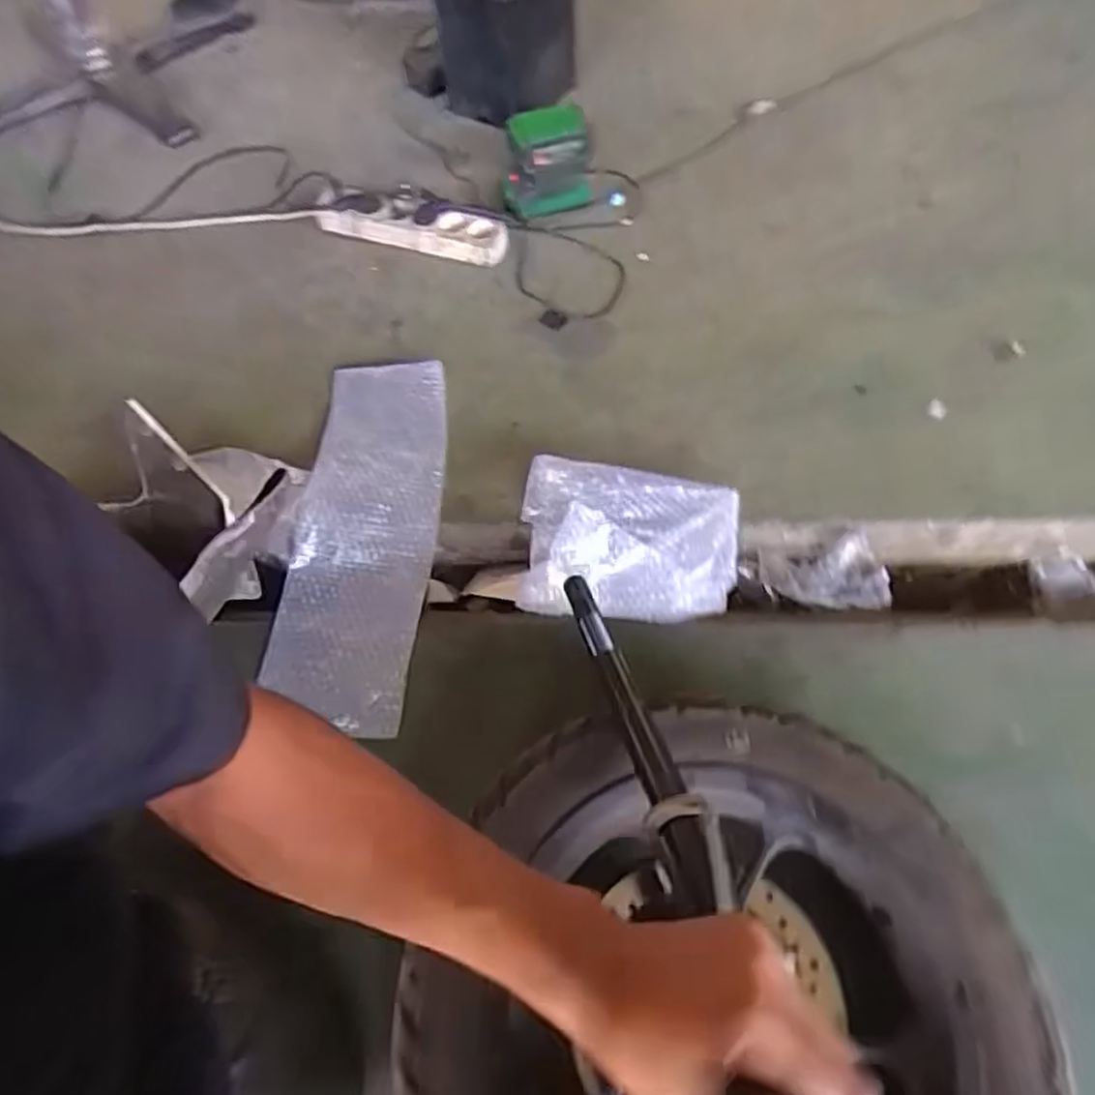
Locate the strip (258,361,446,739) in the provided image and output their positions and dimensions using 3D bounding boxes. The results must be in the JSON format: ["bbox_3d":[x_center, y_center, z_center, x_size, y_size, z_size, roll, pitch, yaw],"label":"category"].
[{"bbox_3d":[-0.205,-0.030,0.798,0.150,0.025,0.449,0,59,4],"label":"strip"}]

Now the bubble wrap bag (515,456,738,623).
[{"bbox_3d":[0.084,-0.007,0.759,0.226,0.066,0.156,6,60,8],"label":"bubble wrap bag"}]

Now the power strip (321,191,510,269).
[{"bbox_3d":[-0.198,-0.471,1.052,0.292,0.054,0.060,15,61,13],"label":"power strip"}]

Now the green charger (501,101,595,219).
[{"bbox_3d":[0.000,-0.563,1.046,0.134,0.144,0.070,-10,59,-2],"label":"green charger"}]

